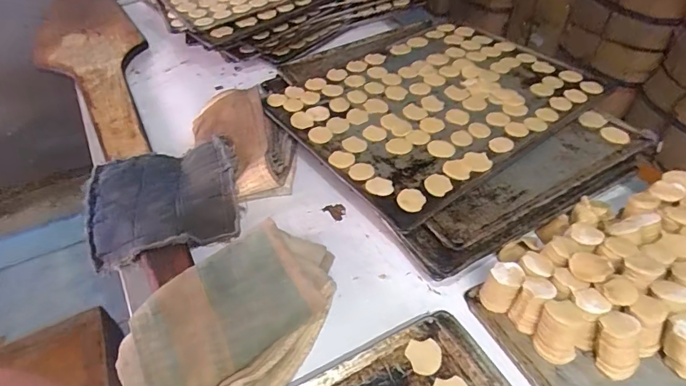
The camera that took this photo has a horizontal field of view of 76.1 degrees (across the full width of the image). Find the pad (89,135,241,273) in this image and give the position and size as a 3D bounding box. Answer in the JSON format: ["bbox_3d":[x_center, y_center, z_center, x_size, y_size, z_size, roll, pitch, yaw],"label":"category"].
[{"bbox_3d":[-0.224,0.002,0.549,0.176,0.034,0.167,-14,46,-8],"label":"pad"}]

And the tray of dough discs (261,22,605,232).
[{"bbox_3d":[0.129,-0.152,0.655,0.415,0.015,0.333,-31,51,-23],"label":"tray of dough discs"}]

